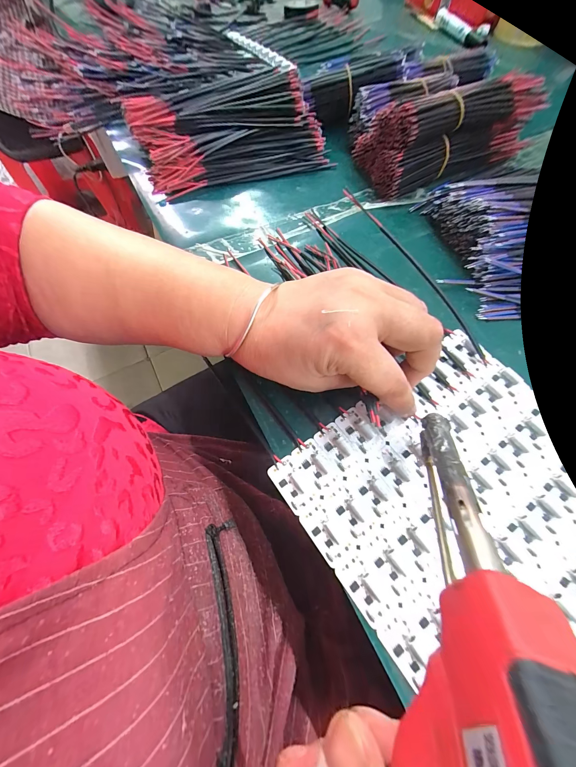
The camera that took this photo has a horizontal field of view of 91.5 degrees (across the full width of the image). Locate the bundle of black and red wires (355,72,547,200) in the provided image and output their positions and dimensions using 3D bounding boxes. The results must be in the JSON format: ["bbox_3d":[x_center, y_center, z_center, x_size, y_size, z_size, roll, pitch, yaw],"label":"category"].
[{"bbox_3d":[0.183,-0.295,0.318,0.203,0.068,0.086,-25,67,-10],"label":"bundle of black and red wires"}]

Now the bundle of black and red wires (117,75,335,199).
[{"bbox_3d":[-0.076,-0.316,0.344,0.213,0.052,0.157,-17,66,-6],"label":"bundle of black and red wires"}]

